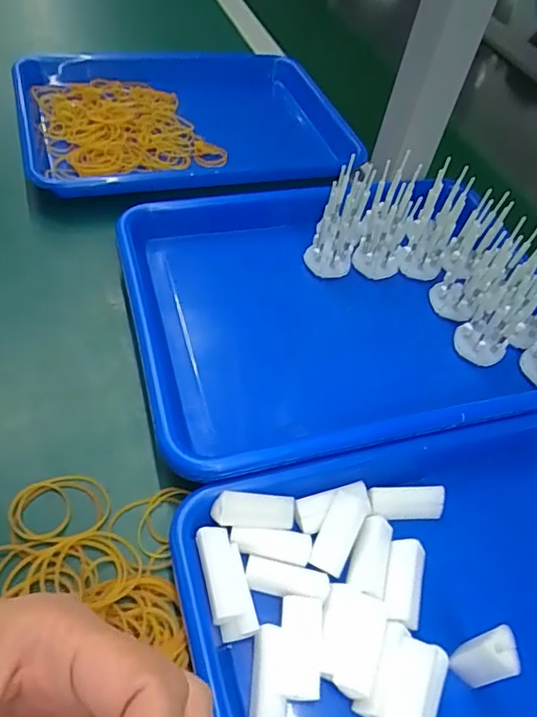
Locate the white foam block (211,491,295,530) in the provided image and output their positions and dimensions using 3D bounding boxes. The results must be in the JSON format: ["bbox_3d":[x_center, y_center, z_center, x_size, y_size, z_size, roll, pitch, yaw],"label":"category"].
[{"bbox_3d":[-0.007,0.086,0.305,0.049,0.011,0.017,11,49,-26],"label":"white foam block"}]

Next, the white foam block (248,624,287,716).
[{"bbox_3d":[0.000,0.156,0.264,0.017,0.011,0.044,7,50,-5],"label":"white foam block"}]

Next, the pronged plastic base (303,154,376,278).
[{"bbox_3d":[0.058,-0.113,0.439,0.035,0.027,0.093,19,91,11],"label":"pronged plastic base"}]

